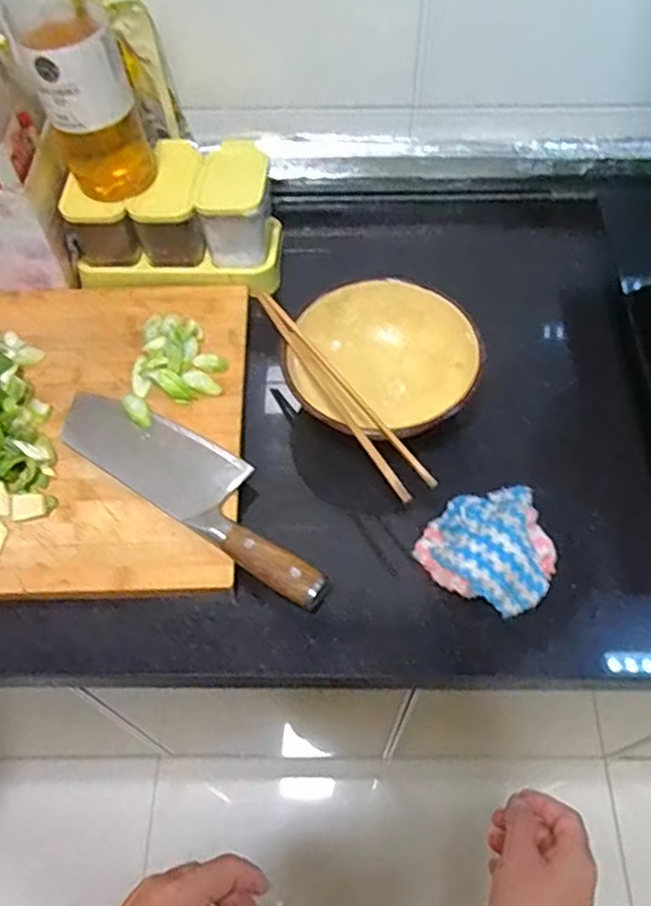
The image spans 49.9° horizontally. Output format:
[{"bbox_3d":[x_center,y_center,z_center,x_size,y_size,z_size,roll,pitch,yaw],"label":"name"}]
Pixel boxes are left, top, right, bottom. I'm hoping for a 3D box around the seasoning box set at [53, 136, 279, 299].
[{"bbox_3d":[-0.155,-0.255,0.727,0.210,0.082,0.129,3,59,3],"label":"seasoning box set"}]

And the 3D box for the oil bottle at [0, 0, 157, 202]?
[{"bbox_3d":[-0.224,-0.347,0.635,0.083,0.252,0.072,-18,60,-9],"label":"oil bottle"}]

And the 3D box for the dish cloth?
[{"bbox_3d":[0.145,0.077,0.585,0.115,0.041,0.106,-37,65,-19],"label":"dish cloth"}]

